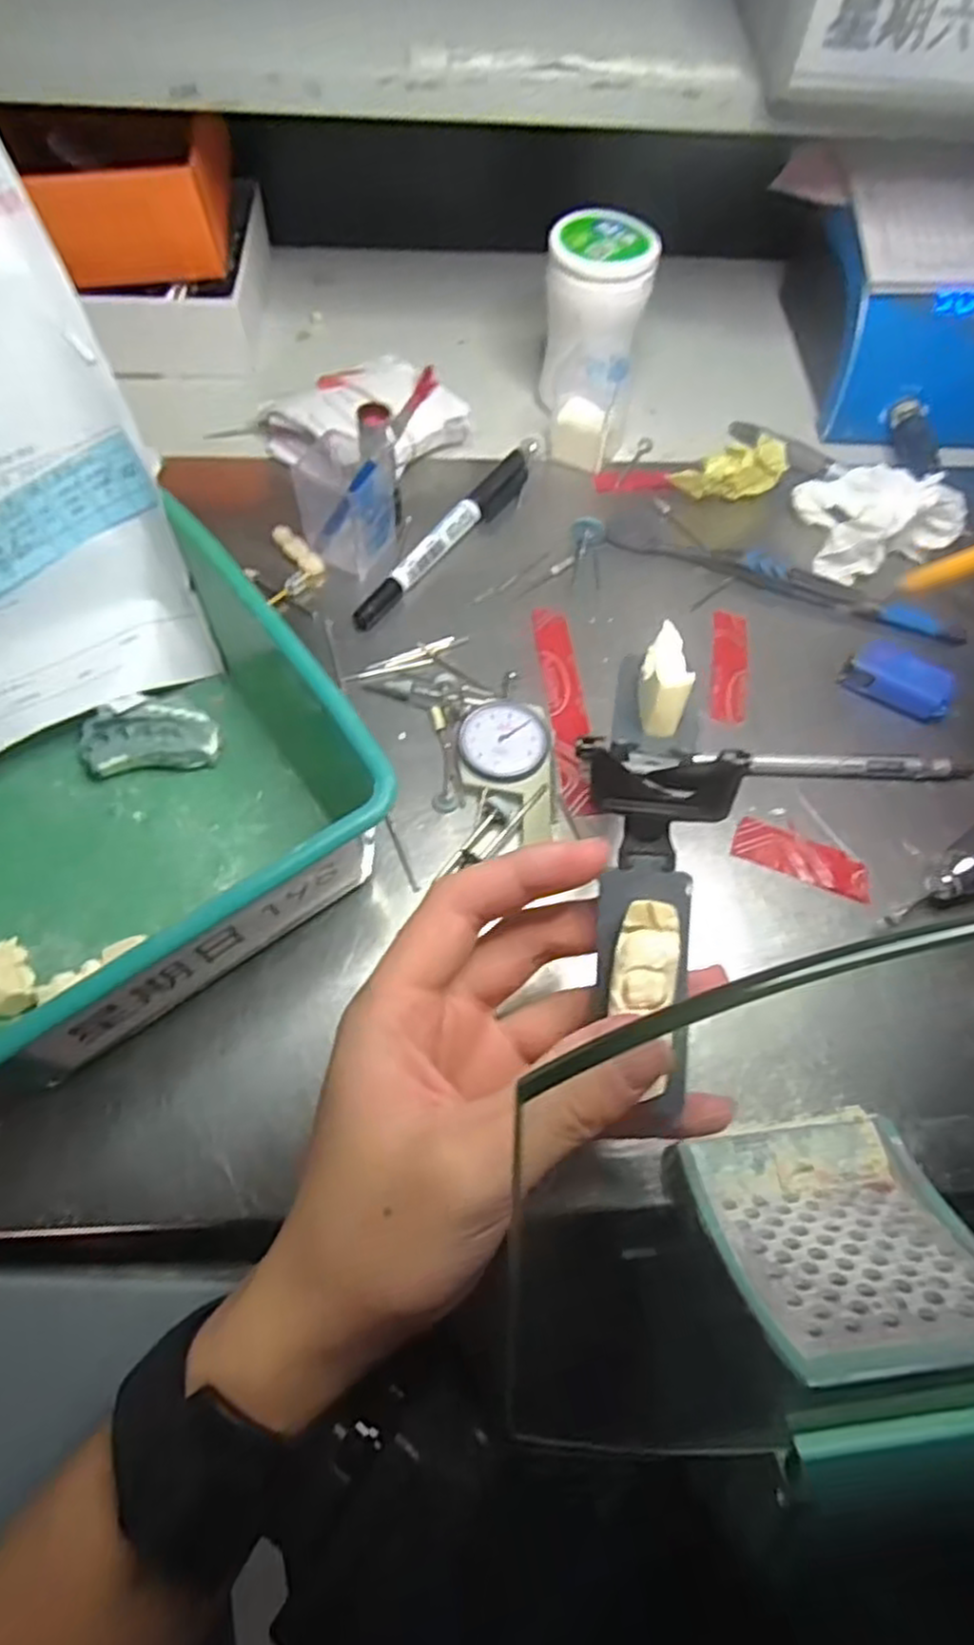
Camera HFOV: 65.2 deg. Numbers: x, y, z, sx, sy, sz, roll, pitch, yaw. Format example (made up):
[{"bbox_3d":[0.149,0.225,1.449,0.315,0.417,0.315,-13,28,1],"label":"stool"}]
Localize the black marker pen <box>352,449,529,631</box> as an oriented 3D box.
[{"bbox_3d":[-0.020,-0.141,0.376,0.014,0.011,0.137,34,66,14],"label":"black marker pen"}]

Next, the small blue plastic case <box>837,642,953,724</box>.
[{"bbox_3d":[0.186,-0.064,0.345,0.046,0.019,0.019,25,64,10],"label":"small blue plastic case"}]

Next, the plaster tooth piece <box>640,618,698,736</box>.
[{"bbox_3d":[0.057,-0.049,0.248,0.014,0.017,0.053,11,39,3],"label":"plaster tooth piece"}]

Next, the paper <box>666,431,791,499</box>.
[{"bbox_3d":[0.127,-0.183,0.399,0.054,0.023,0.034,-38,71,-20],"label":"paper"}]

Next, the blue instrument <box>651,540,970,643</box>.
[{"bbox_3d":[0.157,-0.115,0.370,0.151,0.010,0.011,19,63,7],"label":"blue instrument"}]

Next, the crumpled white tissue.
[{"bbox_3d":[0.190,-0.157,0.380,0.066,0.031,0.059,-17,65,-11],"label":"crumpled white tissue"}]

